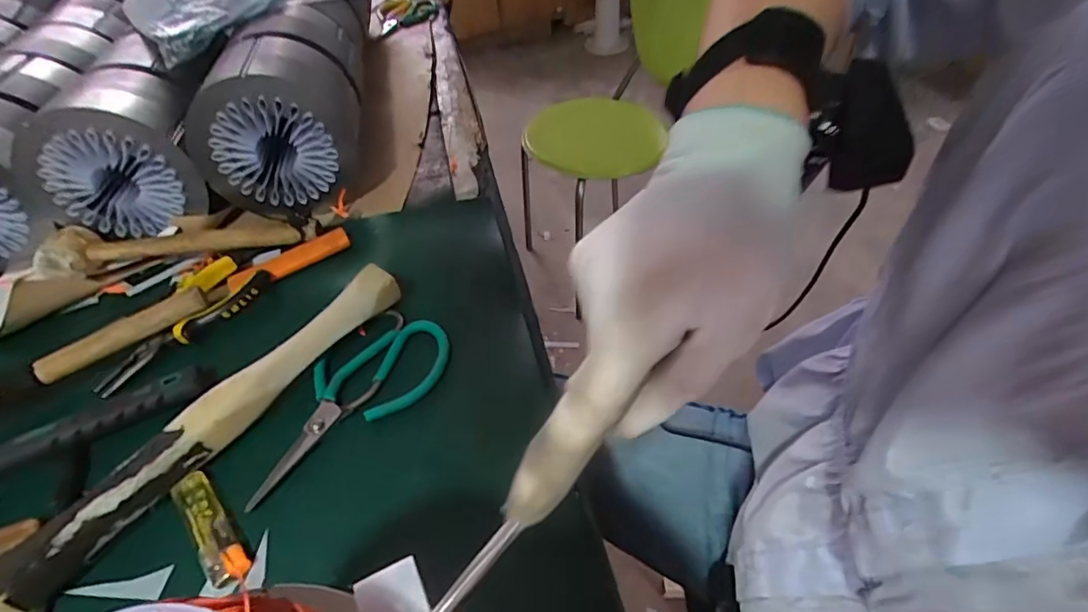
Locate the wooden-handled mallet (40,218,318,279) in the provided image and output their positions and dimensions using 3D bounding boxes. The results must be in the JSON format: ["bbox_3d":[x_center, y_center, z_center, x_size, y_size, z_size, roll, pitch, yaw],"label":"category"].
[{"bbox_3d":[-0.367,-0.070,0.546,0.258,0.043,0.061,-12,48,-7],"label":"wooden-handled mallet"}]

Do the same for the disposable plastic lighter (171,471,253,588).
[{"bbox_3d":[-0.224,0.146,0.351,0.022,0.011,0.088,-37,55,-27],"label":"disposable plastic lighter"}]

